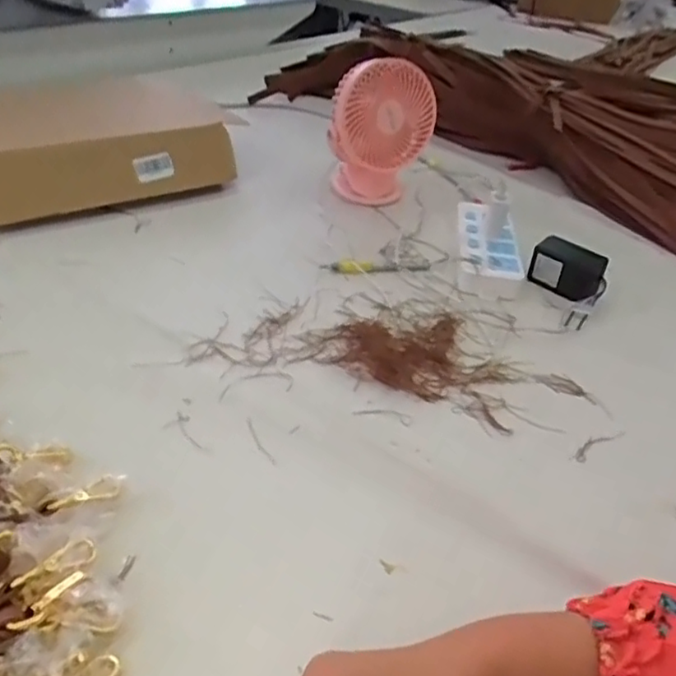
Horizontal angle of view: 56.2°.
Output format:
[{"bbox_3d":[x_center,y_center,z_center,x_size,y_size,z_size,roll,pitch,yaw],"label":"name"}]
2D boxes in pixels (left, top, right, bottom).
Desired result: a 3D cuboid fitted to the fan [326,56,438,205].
[{"bbox_3d":[0.057,-0.273,0.854,0.137,0.183,0.079,3,37,-6],"label":"fan"}]

